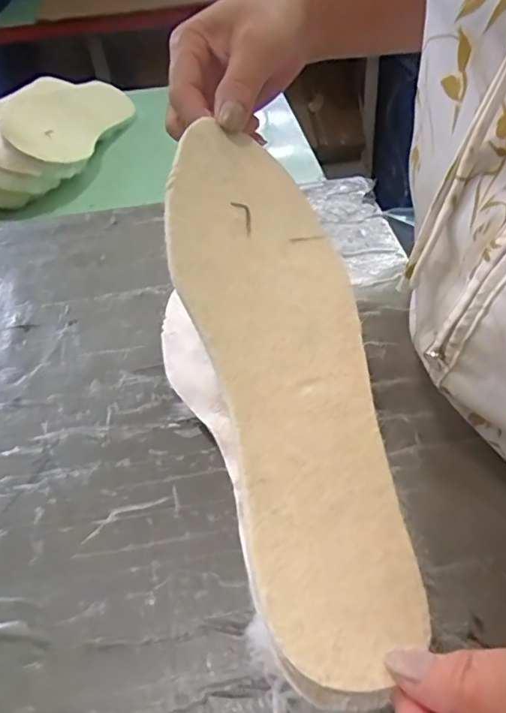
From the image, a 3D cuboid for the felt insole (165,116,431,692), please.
[{"bbox_3d":[0.020,-0.001,0.271,0.089,0.020,0.263,-6,63,-22],"label":"felt insole"}]

